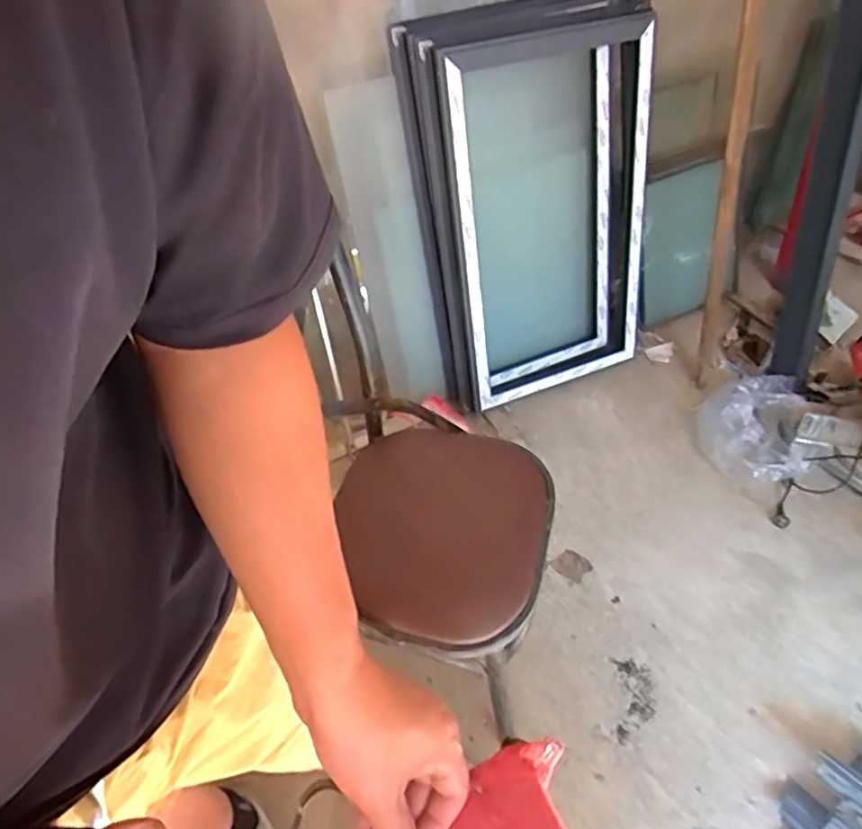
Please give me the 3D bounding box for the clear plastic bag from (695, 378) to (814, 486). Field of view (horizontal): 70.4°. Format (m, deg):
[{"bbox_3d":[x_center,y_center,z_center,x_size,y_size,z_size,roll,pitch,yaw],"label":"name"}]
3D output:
[{"bbox_3d":[0.840,0.033,1.616,0.245,0.108,0.334,3,51,6],"label":"clear plastic bag"}]

